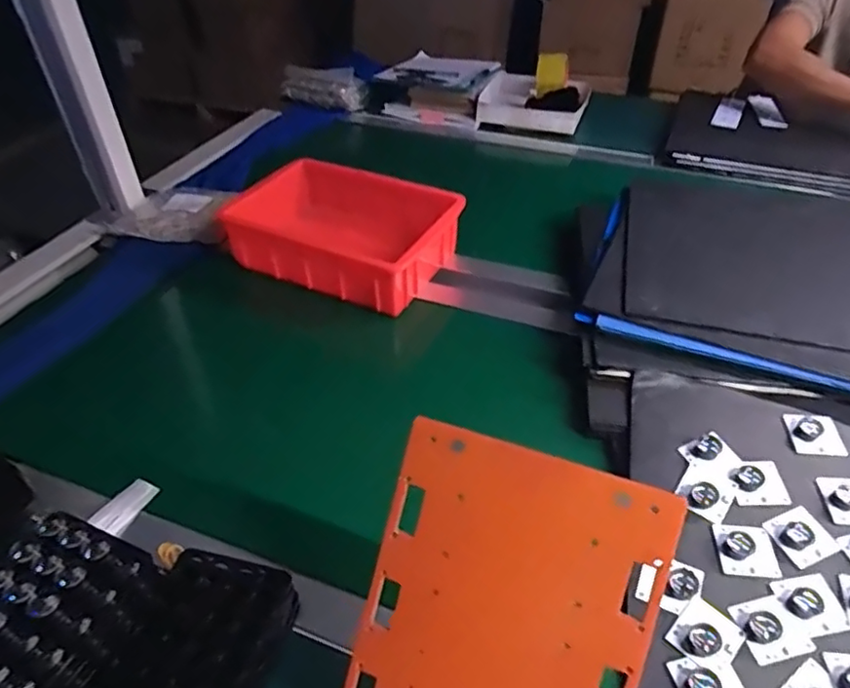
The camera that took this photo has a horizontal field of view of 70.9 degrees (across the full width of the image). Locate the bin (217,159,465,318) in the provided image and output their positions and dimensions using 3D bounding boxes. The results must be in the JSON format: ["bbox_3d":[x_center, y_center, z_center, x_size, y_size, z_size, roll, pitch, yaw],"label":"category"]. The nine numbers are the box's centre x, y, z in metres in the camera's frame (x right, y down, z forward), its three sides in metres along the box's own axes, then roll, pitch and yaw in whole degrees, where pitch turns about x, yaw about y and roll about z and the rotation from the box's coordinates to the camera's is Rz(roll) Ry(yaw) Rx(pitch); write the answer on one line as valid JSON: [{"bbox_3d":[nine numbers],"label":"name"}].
[{"bbox_3d":[-0.112,-0.162,0.845,0.296,0.079,0.190,18,46,20],"label":"bin"}]

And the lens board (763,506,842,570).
[{"bbox_3d":[0.335,0.166,0.527,0.049,0.011,0.044,-17,45,-16],"label":"lens board"}]

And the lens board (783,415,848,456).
[{"bbox_3d":[0.391,0.090,0.598,0.050,0.019,0.039,1,42,2],"label":"lens board"}]

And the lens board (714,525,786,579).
[{"bbox_3d":[0.282,0.179,0.520,0.048,0.013,0.045,3,42,4],"label":"lens board"}]

